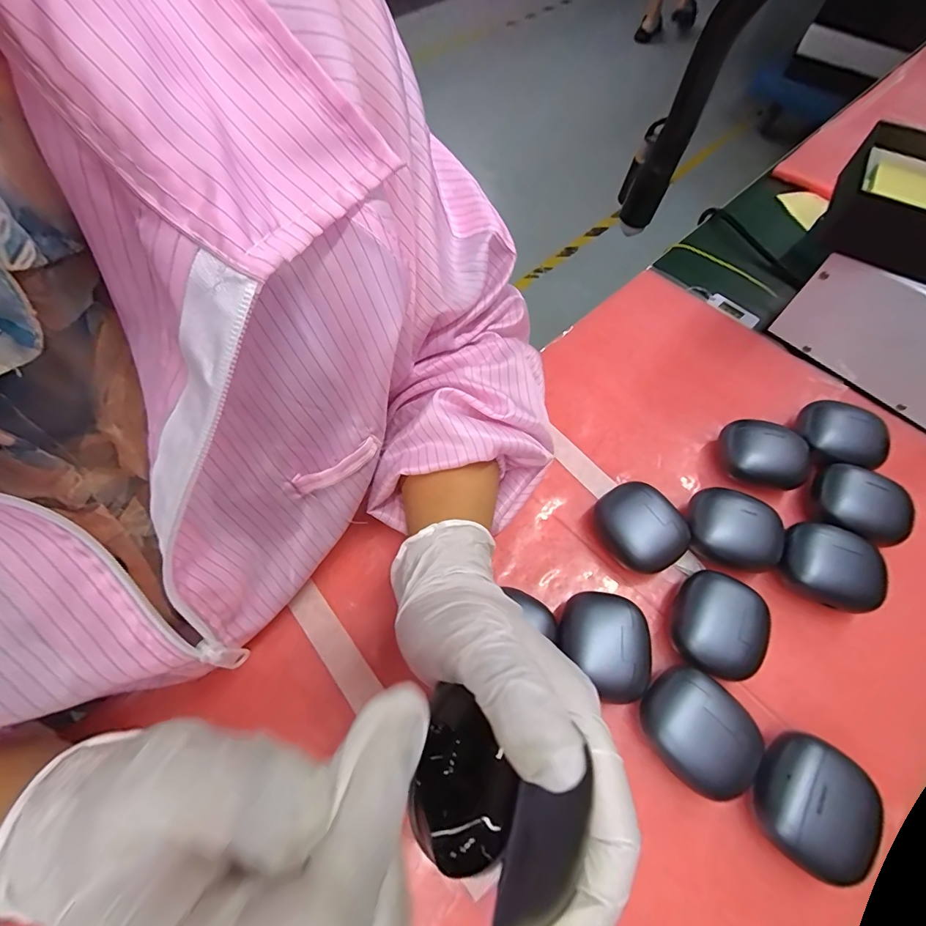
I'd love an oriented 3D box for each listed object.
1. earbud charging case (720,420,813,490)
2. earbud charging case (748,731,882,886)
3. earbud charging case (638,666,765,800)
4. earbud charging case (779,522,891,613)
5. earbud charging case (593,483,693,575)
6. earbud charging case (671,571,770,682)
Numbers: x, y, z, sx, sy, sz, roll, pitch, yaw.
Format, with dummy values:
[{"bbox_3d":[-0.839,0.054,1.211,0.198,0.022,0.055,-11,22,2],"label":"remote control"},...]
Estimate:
[{"bbox_3d":[0.214,-0.004,0.311,0.055,0.028,0.044,12,63,5],"label":"earbud charging case"},{"bbox_3d":[0.170,0.167,0.215,0.044,0.030,0.054,29,65,13],"label":"earbud charging case"},{"bbox_3d":[0.123,0.141,0.228,0.046,0.029,0.057,-38,70,-19],"label":"earbud charging case"},{"bbox_3d":[0.228,0.066,0.272,0.054,0.030,0.044,34,66,15],"label":"earbud charging case"},{"bbox_3d":[0.113,0.043,0.283,0.046,0.031,0.056,-33,68,-17],"label":"earbud charging case"},{"bbox_3d":[0.149,0.096,0.256,0.043,0.027,0.055,23,64,10],"label":"earbud charging case"}]

